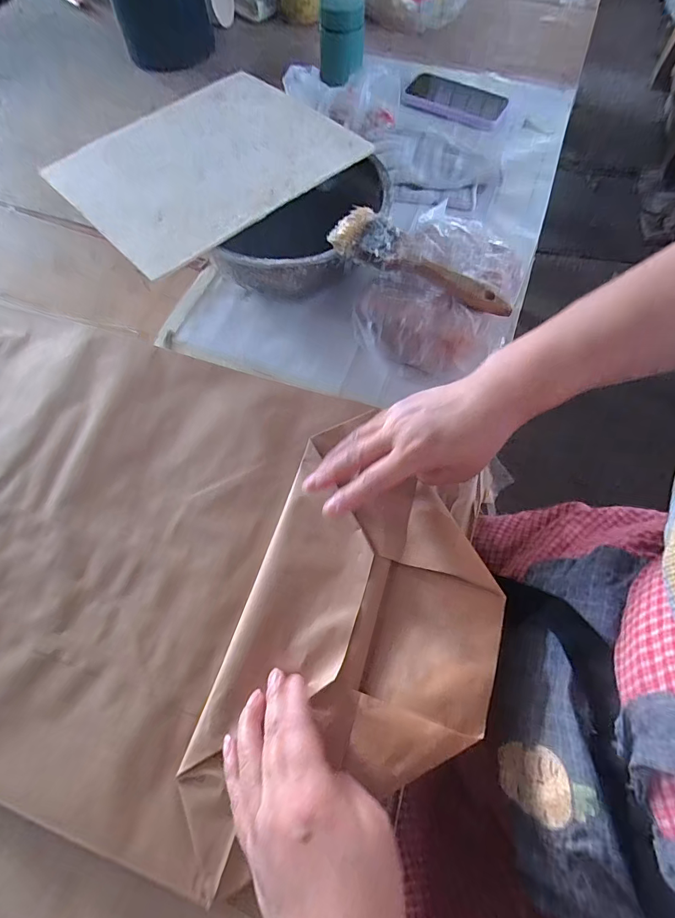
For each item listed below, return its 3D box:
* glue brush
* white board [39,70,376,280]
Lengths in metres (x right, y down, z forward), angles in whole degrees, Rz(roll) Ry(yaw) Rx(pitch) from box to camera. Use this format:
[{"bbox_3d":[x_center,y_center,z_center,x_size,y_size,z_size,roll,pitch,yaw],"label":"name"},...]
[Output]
[{"bbox_3d":[0.078,-0.181,0.380,0.176,0.036,0.050,21,68,9],"label":"glue brush"},{"bbox_3d":[-0.143,-0.326,0.444,0.282,0.010,0.241,-41,70,-17],"label":"white board"}]

